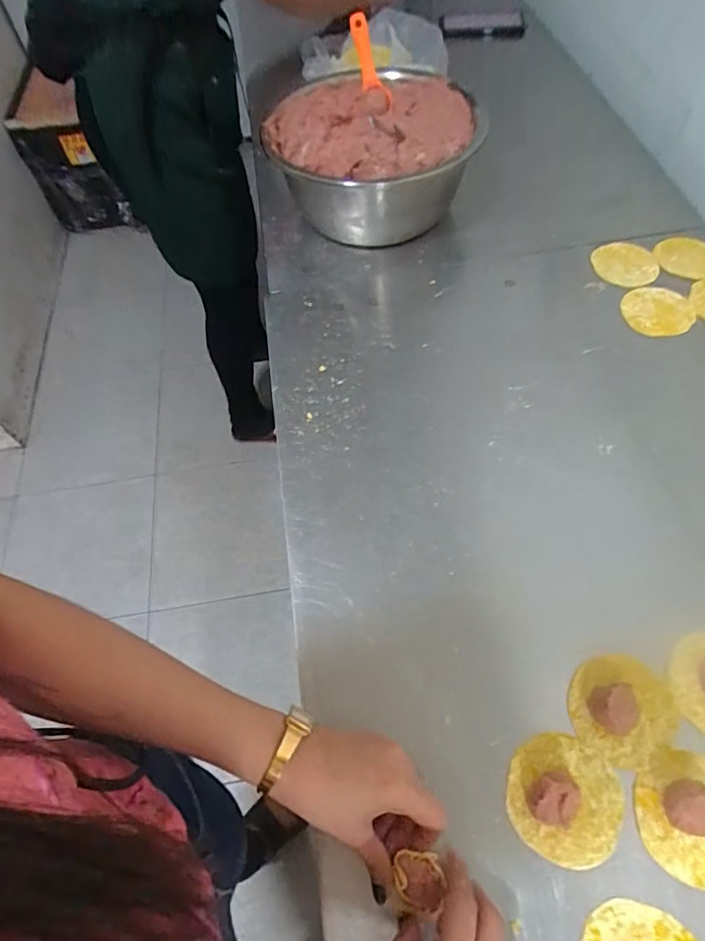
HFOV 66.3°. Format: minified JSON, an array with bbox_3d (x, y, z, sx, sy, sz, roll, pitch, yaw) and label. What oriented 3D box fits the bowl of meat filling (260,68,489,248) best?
[{"bbox_3d":[0.038,-0.410,0.720,0.237,0.156,0.227,-2,60,3],"label":"bowl of meat filling"}]

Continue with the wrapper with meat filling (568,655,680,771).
[{"bbox_3d":[0.216,0.185,0.424,0.081,0.022,0.075,-2,60,3],"label":"wrapper with meat filling"}]

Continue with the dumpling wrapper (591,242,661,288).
[{"bbox_3d":[0.351,-0.265,0.695,0.078,0.004,0.079,7,61,7],"label":"dumpling wrapper"}]

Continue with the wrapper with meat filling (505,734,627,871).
[{"bbox_3d":[0.158,0.239,0.394,0.079,0.027,0.082,-2,60,3],"label":"wrapper with meat filling"}]

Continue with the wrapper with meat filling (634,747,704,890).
[{"bbox_3d":[0.250,0.247,0.386,0.079,0.023,0.083,-2,60,3],"label":"wrapper with meat filling"}]

